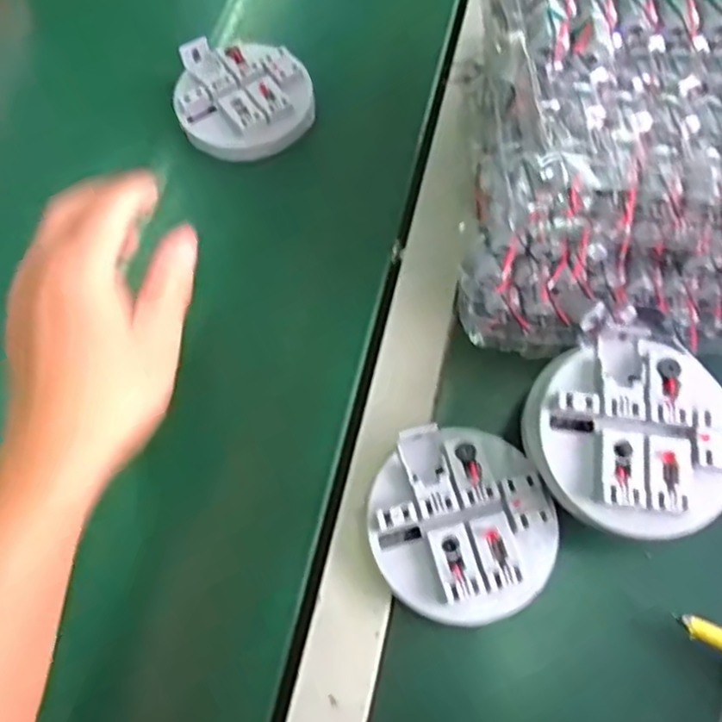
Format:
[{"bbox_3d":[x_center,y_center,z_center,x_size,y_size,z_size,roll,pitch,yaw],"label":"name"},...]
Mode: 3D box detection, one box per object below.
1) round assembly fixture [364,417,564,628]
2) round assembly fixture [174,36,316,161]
[{"bbox_3d":[0.055,0.089,0.354,0.097,0.025,0.102,0,66,0],"label":"round assembly fixture"},{"bbox_3d":[-0.088,-0.201,0.491,0.100,0.027,0.092,0,68,1],"label":"round assembly fixture"}]

